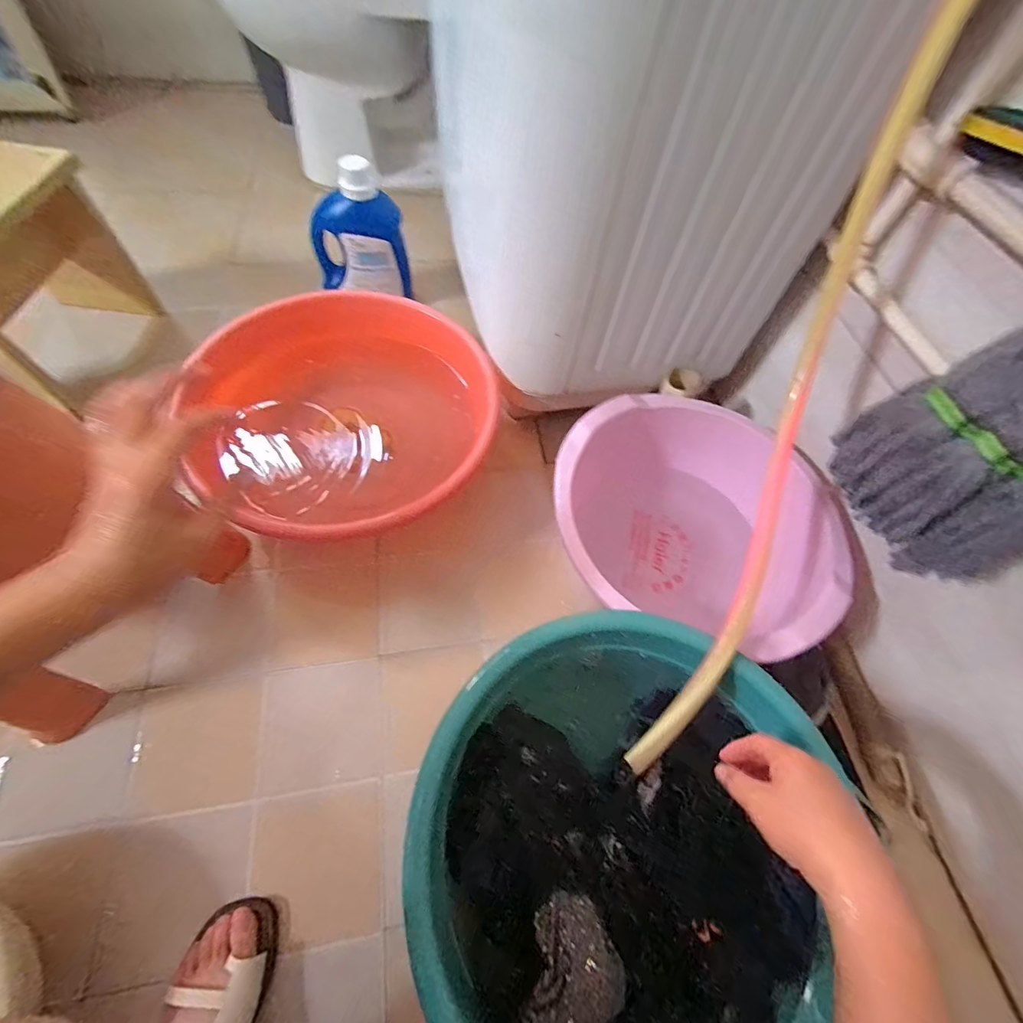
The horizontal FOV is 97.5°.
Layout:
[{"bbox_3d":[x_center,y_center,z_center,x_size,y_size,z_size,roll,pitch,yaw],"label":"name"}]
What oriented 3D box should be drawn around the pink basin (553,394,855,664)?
[{"bbox_3d":[0.255,0.019,0.676,0.384,0.169,0.322,31,64,12],"label":"pink basin"}]

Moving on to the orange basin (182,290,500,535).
[{"bbox_3d":[-0.250,-0.129,0.745,0.446,0.205,0.445,-38,70,-21],"label":"orange basin"}]

